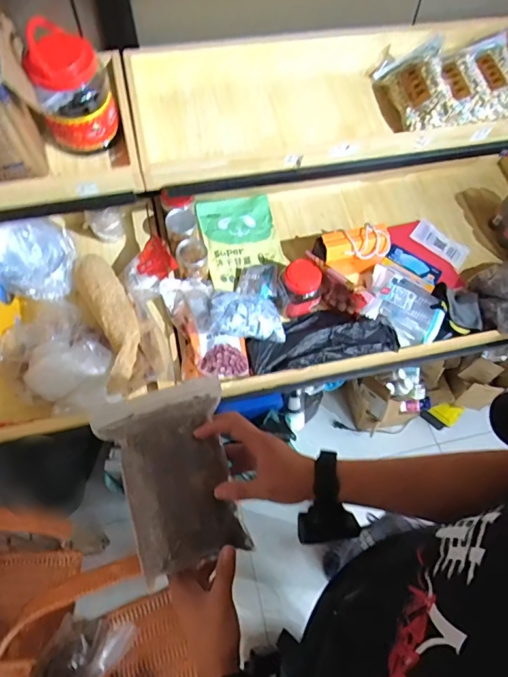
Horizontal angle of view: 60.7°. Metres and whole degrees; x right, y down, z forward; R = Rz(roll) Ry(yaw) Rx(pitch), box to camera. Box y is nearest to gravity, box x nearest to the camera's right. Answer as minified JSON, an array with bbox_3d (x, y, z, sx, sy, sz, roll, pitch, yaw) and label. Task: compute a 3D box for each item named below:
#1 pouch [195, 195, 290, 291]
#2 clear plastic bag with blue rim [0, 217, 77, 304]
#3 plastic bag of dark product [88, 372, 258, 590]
[{"bbox_3d":[-0.038,-0.307,1.333,0.241,0.044,0.347,-12,59,-9],"label":"pouch"},{"bbox_3d":[-0.556,-0.204,1.096,0.193,0.163,0.152,-21,61,-14],"label":"clear plastic bag with blue rim"},{"bbox_3d":[-0.084,0.159,0.507,0.142,0.041,0.203,-19,87,-14],"label":"plastic bag of dark product"}]

